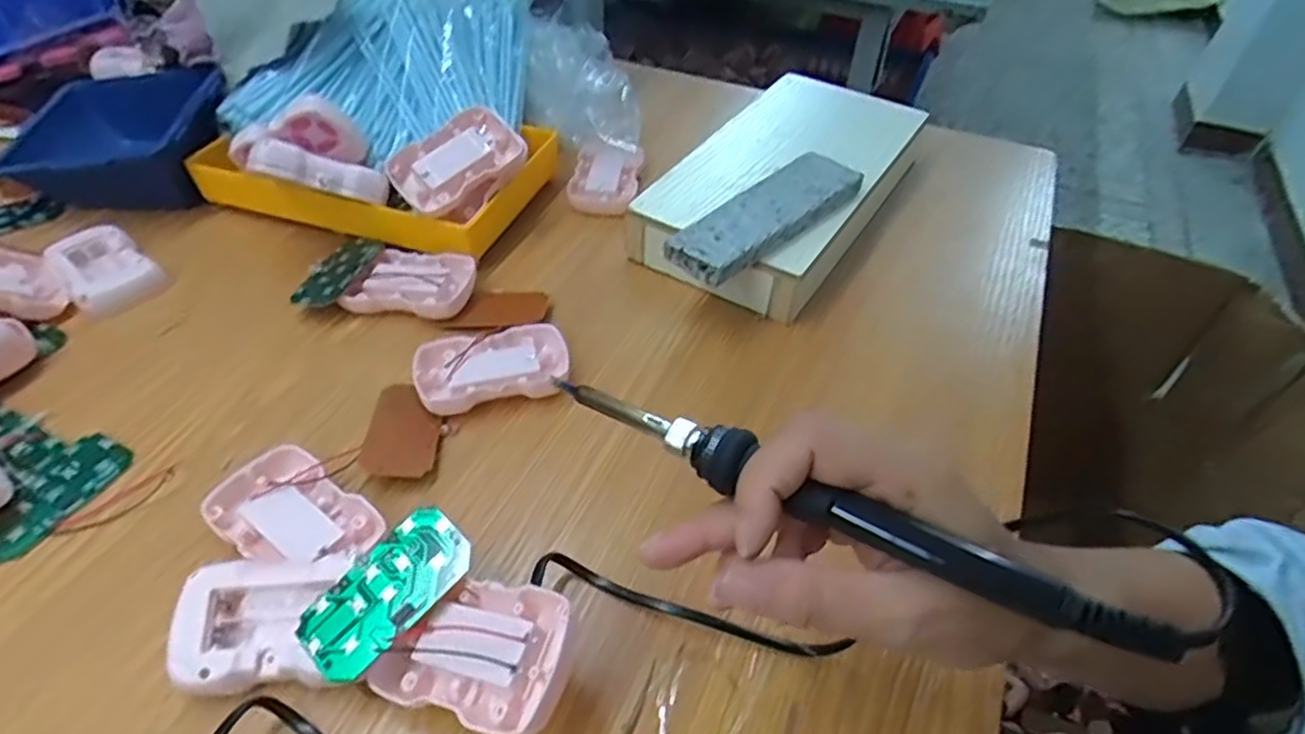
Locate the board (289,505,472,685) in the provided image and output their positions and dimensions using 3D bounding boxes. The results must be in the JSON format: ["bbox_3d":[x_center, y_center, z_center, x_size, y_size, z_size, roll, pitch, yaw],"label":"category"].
[{"bbox_3d":[-0.113,0.095,0.298,0.038,0.004,0.074,39,72,18],"label":"board"}]

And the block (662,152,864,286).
[{"bbox_3d":[0.078,-0.102,0.470,0.155,0.019,0.045,-33,56,-30],"label":"block"}]

